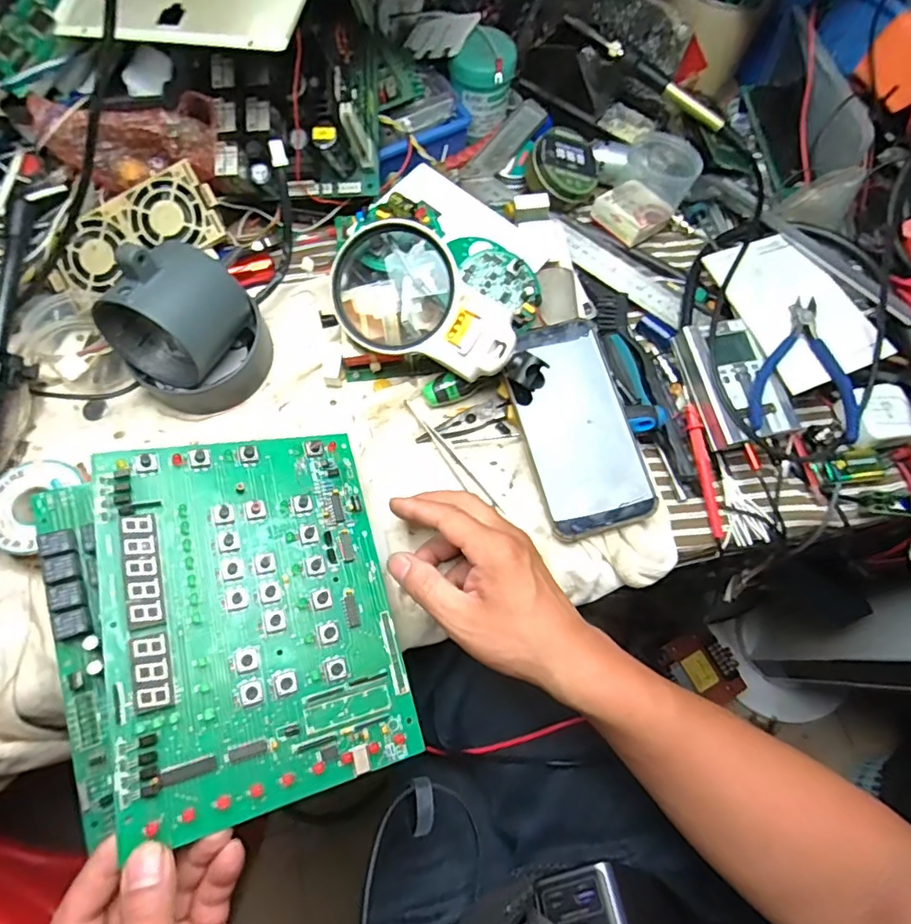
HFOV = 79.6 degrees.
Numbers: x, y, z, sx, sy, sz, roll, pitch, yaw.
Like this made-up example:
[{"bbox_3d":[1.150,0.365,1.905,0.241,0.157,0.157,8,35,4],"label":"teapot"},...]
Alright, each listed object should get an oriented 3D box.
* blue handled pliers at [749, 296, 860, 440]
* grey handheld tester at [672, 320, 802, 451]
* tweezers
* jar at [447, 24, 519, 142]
[{"bbox_3d":[0.277,-0.076,0.435,0.081,0.024,0.111,10,71,1],"label":"blue handled pliers"},{"bbox_3d":[0.228,-0.064,0.449,0.067,0.034,0.101,-10,72,-6],"label":"grey handheld tester"},{"bbox_3d":[-0.004,-0.005,0.433,0.013,0.008,0.114,-34,76,-13],"label":"tweezers"},{"bbox_3d":[0.030,-0.363,0.528,0.062,0.069,0.056,-38,77,-14],"label":"jar"}]

